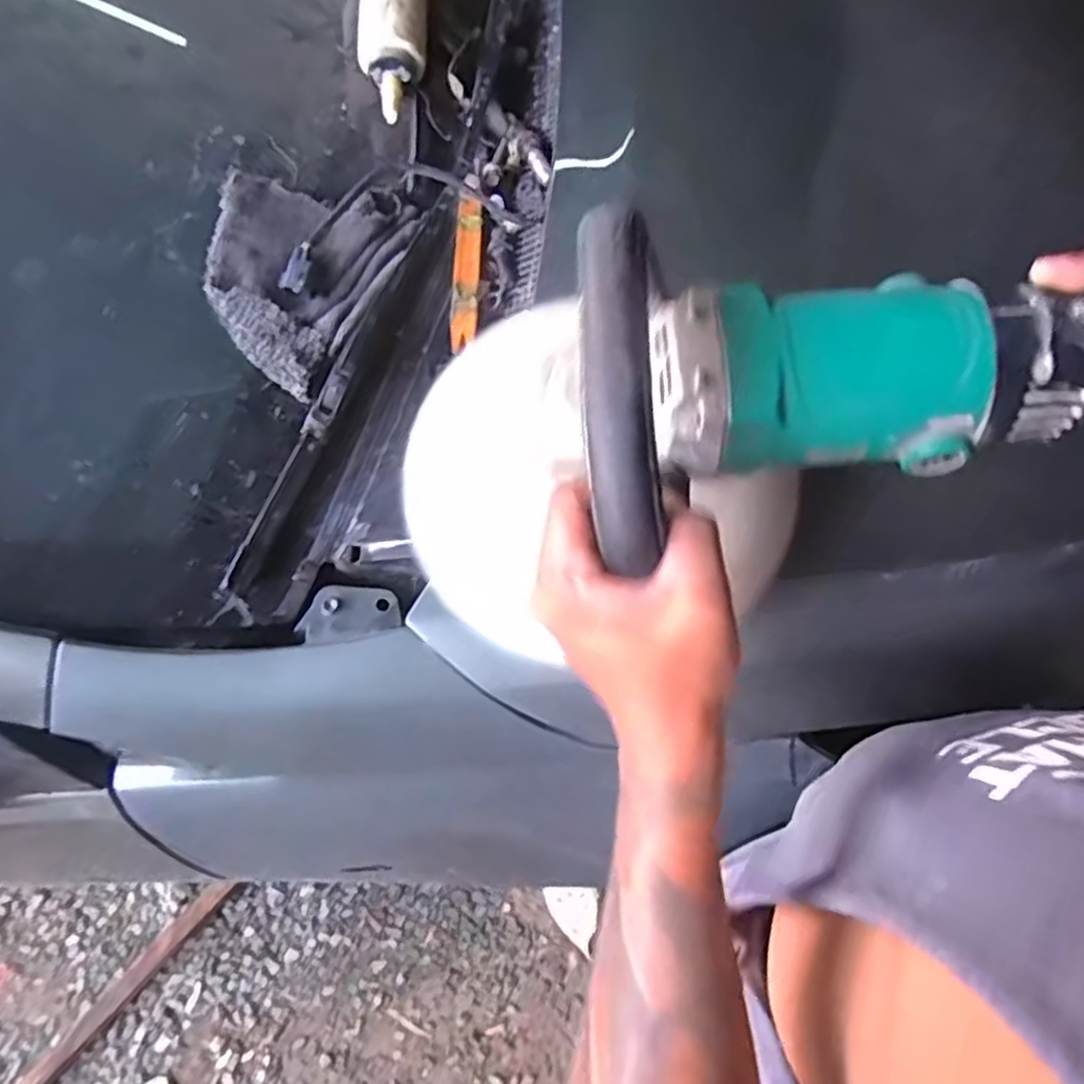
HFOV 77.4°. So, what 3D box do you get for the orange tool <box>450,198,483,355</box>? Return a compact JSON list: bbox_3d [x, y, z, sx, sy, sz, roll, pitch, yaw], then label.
[{"bbox_3d":[-0.063,-0.230,0.565,0.022,0.014,0.151,-1,69,5],"label":"orange tool"}]

